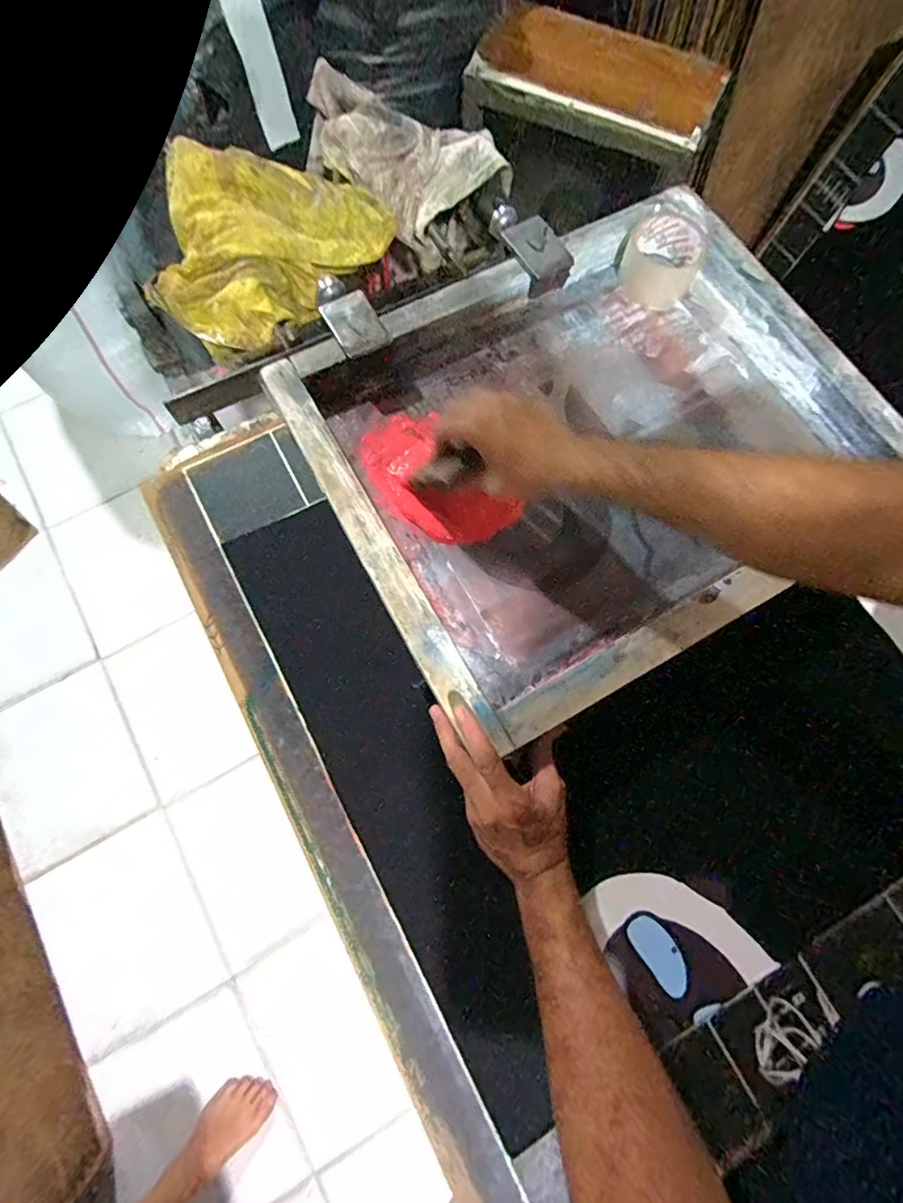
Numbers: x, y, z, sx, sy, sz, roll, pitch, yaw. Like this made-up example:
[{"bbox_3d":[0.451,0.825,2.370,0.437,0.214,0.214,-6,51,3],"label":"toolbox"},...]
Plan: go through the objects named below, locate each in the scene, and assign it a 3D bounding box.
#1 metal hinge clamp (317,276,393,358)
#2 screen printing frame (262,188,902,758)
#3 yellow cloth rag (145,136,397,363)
[{"bbox_3d":[-0.113,-0.314,0.559,0.051,0.033,0.117,-29,78,-8],"label":"metal hinge clamp"},{"bbox_3d":[0.153,-0.175,0.538,0.550,0.053,0.454,-29,78,-7],"label":"screen printing frame"},{"bbox_3d":[-0.217,-0.414,0.580,0.174,0.106,0.255,42,79,9],"label":"yellow cloth rag"}]

